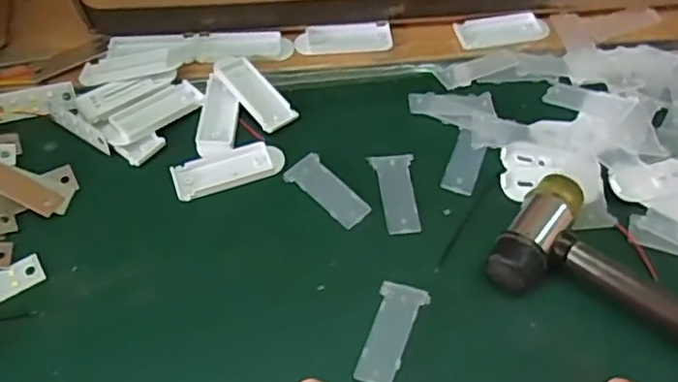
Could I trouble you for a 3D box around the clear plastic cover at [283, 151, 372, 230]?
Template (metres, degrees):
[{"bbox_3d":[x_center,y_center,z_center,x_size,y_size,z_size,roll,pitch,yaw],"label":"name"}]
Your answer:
[{"bbox_3d":[-0.006,0.000,0.323,0.020,0.004,0.047,-35,63,-20],"label":"clear plastic cover"}]

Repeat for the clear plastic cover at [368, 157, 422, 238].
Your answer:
[{"bbox_3d":[0.029,0.000,0.323,0.020,0.004,0.046,-5,57,-3],"label":"clear plastic cover"}]

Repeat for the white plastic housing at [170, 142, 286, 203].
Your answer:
[{"bbox_3d":[-0.058,-0.012,0.331,0.057,0.004,0.024,-18,59,-11],"label":"white plastic housing"}]

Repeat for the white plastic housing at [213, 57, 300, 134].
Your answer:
[{"bbox_3d":[-0.047,-0.057,0.355,0.021,0.009,0.053,-36,64,-21],"label":"white plastic housing"}]

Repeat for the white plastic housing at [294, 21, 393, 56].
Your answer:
[{"bbox_3d":[0.003,-0.092,0.383,0.057,0.006,0.021,-6,57,-4],"label":"white plastic housing"}]

